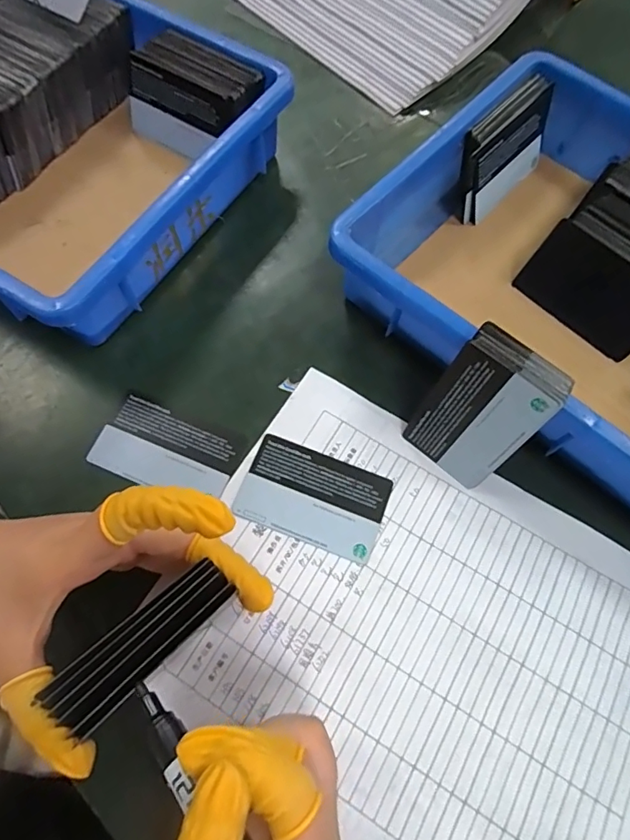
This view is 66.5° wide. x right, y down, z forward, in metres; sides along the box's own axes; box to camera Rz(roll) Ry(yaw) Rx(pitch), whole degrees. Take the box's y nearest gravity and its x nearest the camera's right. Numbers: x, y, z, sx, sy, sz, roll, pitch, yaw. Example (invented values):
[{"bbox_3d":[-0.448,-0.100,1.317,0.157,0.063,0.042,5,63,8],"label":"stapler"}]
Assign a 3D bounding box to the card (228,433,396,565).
[{"bbox_3d":[0.000,0.046,0.287,0.083,0.004,0.053,20,70,6],"label":"card"}]

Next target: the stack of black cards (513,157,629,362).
[{"bbox_3d":[0.218,-0.120,0.330,0.094,0.051,0.132,41,73,13],"label":"stack of black cards"}]

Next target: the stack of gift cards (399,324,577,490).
[{"bbox_3d":[0.092,-0.003,0.268,0.054,0.089,0.014,40,51,12],"label":"stack of gift cards"}]

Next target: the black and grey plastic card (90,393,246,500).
[{"bbox_3d":[-0.089,0.019,0.292,0.083,0.004,0.048,22,70,6],"label":"black and grey plastic card"}]

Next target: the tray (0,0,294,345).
[{"bbox_3d":[-0.229,-0.226,0.350,0.363,0.071,0.243,30,71,9],"label":"tray"}]

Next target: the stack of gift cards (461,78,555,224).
[{"bbox_3d":[0.140,-0.198,0.355,0.098,0.061,0.016,-45,51,-14],"label":"stack of gift cards"}]

